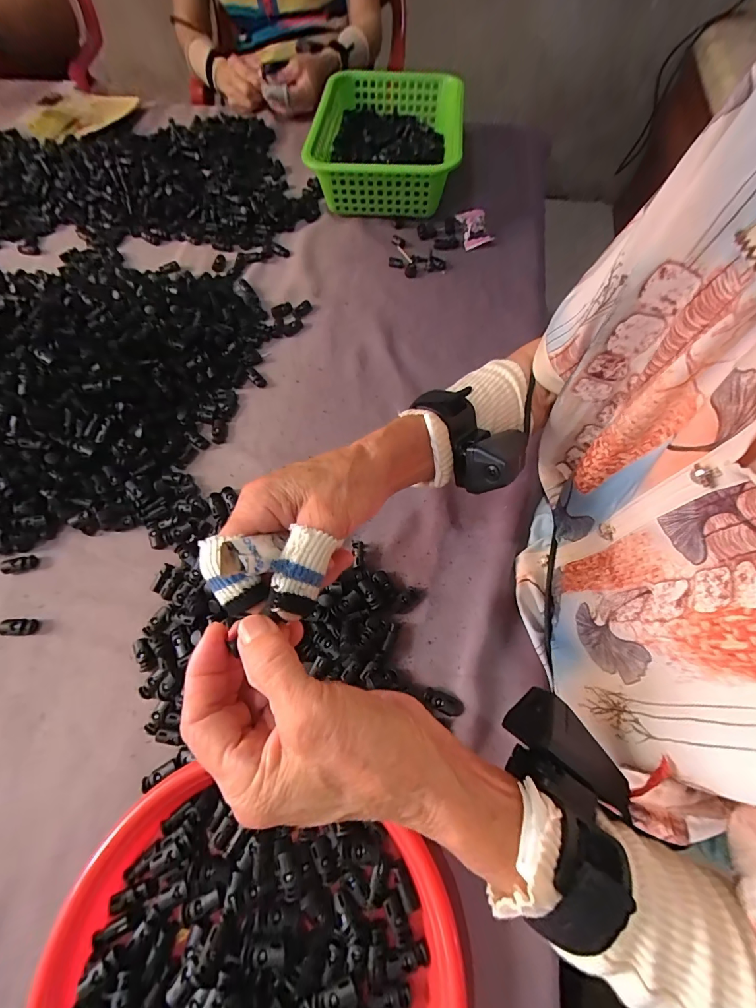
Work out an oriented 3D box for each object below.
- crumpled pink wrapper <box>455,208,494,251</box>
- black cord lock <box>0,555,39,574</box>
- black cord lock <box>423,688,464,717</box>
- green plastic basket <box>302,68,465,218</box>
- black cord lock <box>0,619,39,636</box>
[{"bbox_3d":[0.143,-0.407,0.579,0.041,0.023,0.056,-14,66,-7],"label":"crumpled pink wrapper"},{"bbox_3d":[-0.343,0.058,0.372,0.035,0.007,0.014,-13,65,-6],"label":"black cord lock"},{"bbox_3d":[0.054,0.164,0.323,0.033,0.006,0.015,19,66,8],"label":"black cord lock"},{"bbox_3d":[0.020,-0.570,0.622,0.214,0.080,0.312,7,65,3],"label":"green plastic basket"},{"bbox_3d":[-0.320,0.109,0.348,0.031,0.007,0.014,-3,65,-1],"label":"black cord lock"}]

